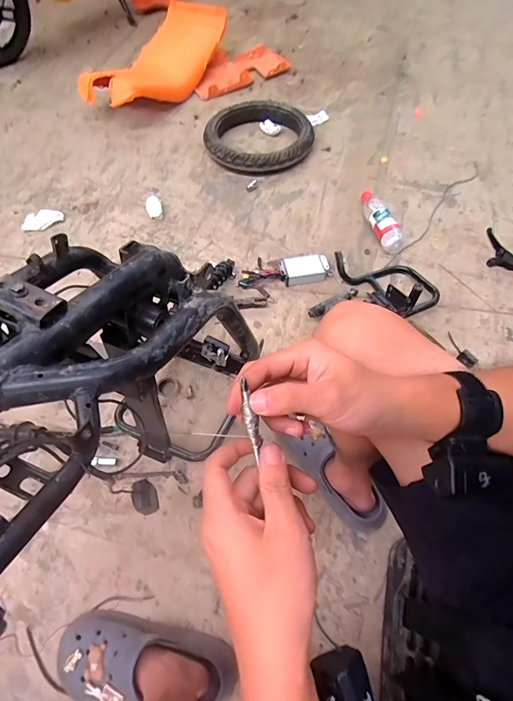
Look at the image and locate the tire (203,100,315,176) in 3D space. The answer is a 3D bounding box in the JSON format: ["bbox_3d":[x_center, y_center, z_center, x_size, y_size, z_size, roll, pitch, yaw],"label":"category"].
[{"bbox_3d":[0.012,-0.727,1.260,0.359,0.066,0.309,12,61,7],"label":"tire"}]

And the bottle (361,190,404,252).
[{"bbox_3d":[0.356,-0.382,1.068,0.058,0.065,0.216,-12,61,-7],"label":"bottle"}]

